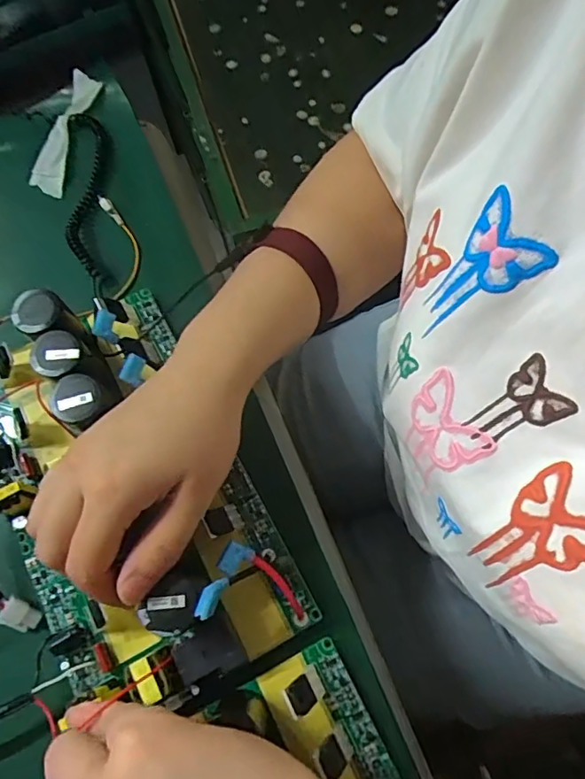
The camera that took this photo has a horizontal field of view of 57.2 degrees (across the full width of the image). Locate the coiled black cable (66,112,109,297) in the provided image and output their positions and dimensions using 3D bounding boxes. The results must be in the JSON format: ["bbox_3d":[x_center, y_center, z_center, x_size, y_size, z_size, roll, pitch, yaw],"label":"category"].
[{"bbox_3d":[-0.151,-0.151,0.401,0.028,0.026,0.154,-10,71,-2],"label":"coiled black cable"}]

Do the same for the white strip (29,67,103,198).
[{"bbox_3d":[-0.183,-0.205,0.425,0.034,0.019,0.105,14,72,5],"label":"white strip"}]

